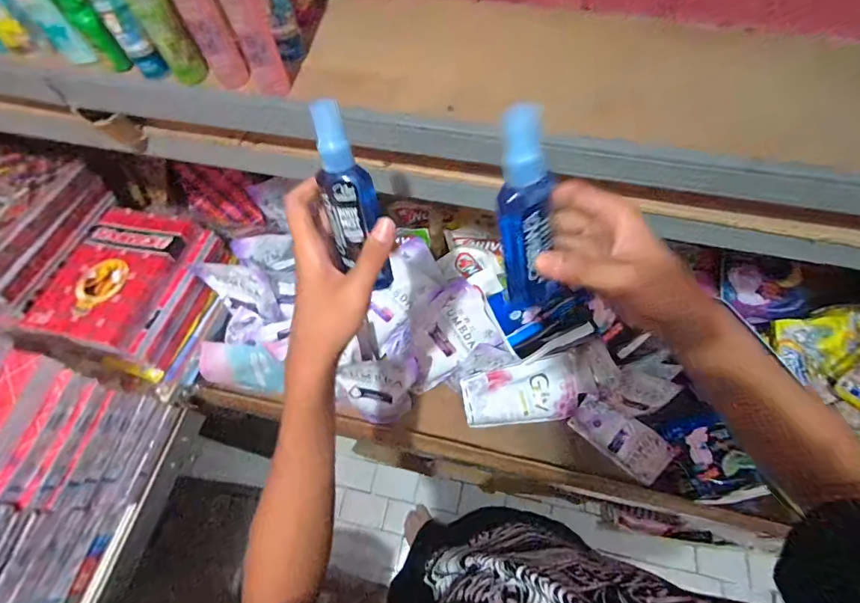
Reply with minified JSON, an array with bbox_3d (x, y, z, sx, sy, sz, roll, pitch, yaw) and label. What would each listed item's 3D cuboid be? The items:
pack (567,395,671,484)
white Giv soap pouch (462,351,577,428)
[{"bbox_3d":[0.312,0.221,0.693,0.151,0.007,0.079,40,108,21],"label":"pack"},{"bbox_3d":[0.153,0.159,0.705,0.189,0.014,0.108,-14,94,-8],"label":"white Giv soap pouch"}]

